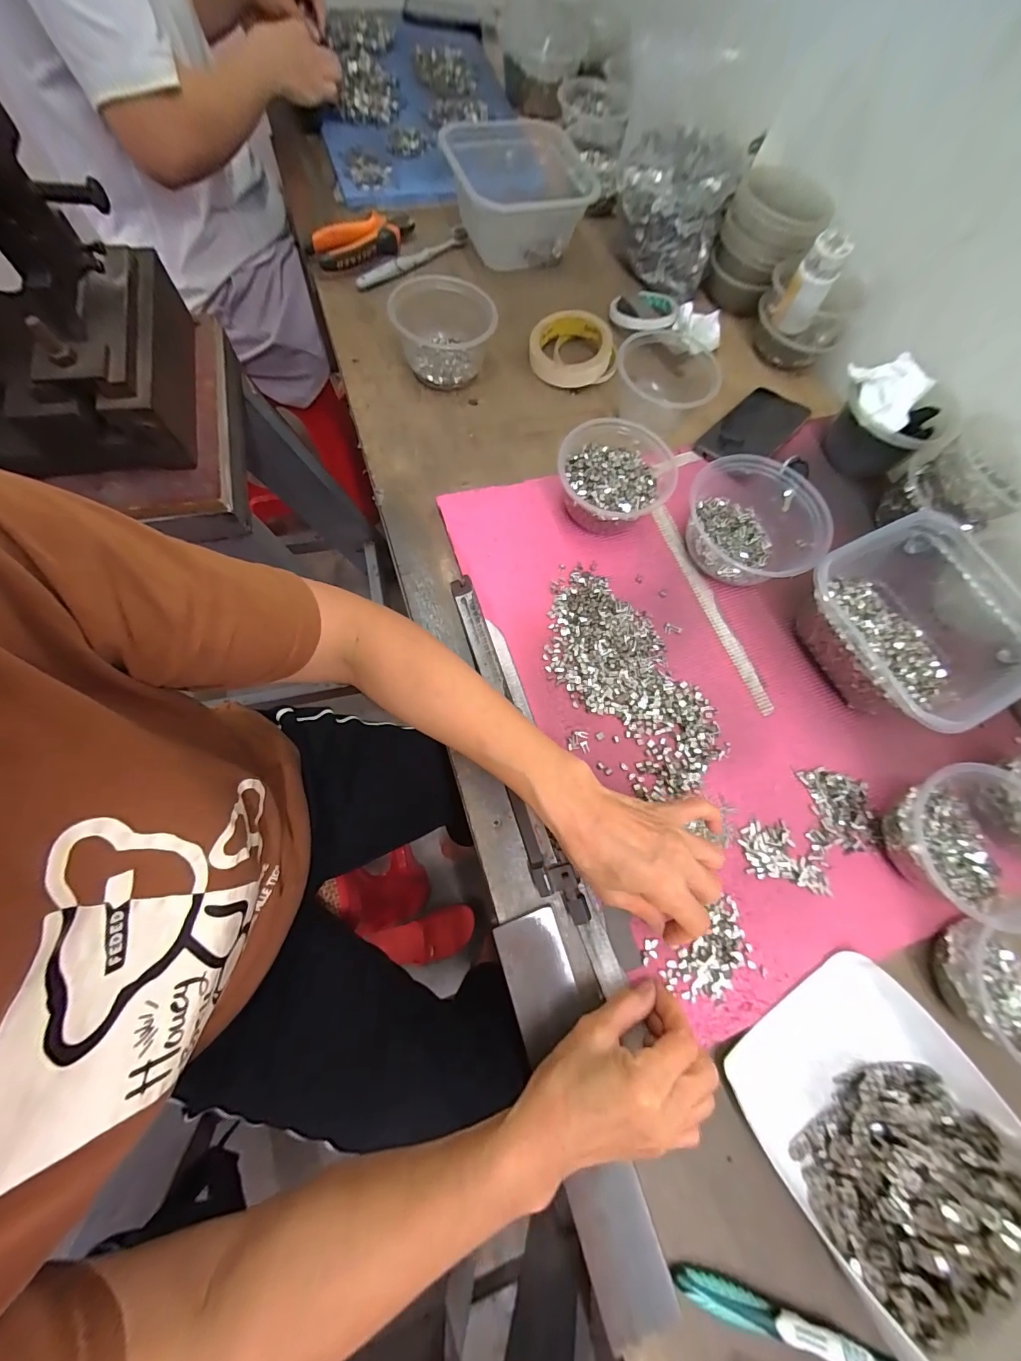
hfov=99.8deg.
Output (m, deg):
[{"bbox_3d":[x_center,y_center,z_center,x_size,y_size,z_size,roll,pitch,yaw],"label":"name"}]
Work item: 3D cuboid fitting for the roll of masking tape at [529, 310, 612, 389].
[{"bbox_3d":[0.073,-0.411,0.534,0.096,0.032,0.096,0,74,-1],"label":"roll of masking tape"}]

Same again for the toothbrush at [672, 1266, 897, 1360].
[{"bbox_3d":[0.180,0.415,0.275,0.150,0.019,0.014,21,75,5],"label":"toothbrush"}]

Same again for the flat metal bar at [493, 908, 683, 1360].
[{"bbox_3d":[0.047,0.300,0.307,0.048,0.013,0.245,-17,73,-7],"label":"flat metal bar"}]

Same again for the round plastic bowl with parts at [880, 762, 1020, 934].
[{"bbox_3d":[0.383,0.129,0.349,0.133,0.053,0.115,-5,72,-7],"label":"round plastic bowl with parts"}]

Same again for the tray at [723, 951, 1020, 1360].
[{"bbox_3d":[0.260,0.309,0.275,0.149,0.087,0.174,-28,76,-13],"label":"tray"}]

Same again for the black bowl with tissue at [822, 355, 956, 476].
[{"bbox_3d":[0.425,-0.301,0.492,0.096,0.086,0.114,-39,79,-16],"label":"black bowl with tissue"}]

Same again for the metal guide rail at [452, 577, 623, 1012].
[{"bbox_3d":[0.014,0.066,0.371,0.043,0.021,0.362,-15,74,-5],"label":"metal guide rail"}]

